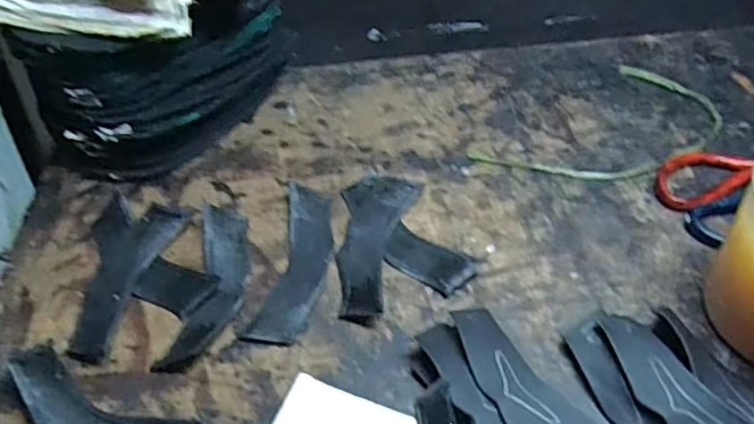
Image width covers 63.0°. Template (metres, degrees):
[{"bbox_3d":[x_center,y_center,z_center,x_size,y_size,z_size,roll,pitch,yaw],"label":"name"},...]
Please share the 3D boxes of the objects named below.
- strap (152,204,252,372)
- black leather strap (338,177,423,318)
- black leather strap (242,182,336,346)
[{"bbox_3d":[-0.119,0.051,0.452,0.045,0.016,0.136,3,47,6],"label":"strap"},{"bbox_3d":[-0.003,0.022,0.479,0.045,0.010,0.141,10,48,12],"label":"black leather strap"},{"bbox_3d":[-0.059,0.036,0.464,0.043,0.015,0.136,6,47,9],"label":"black leather strap"}]

